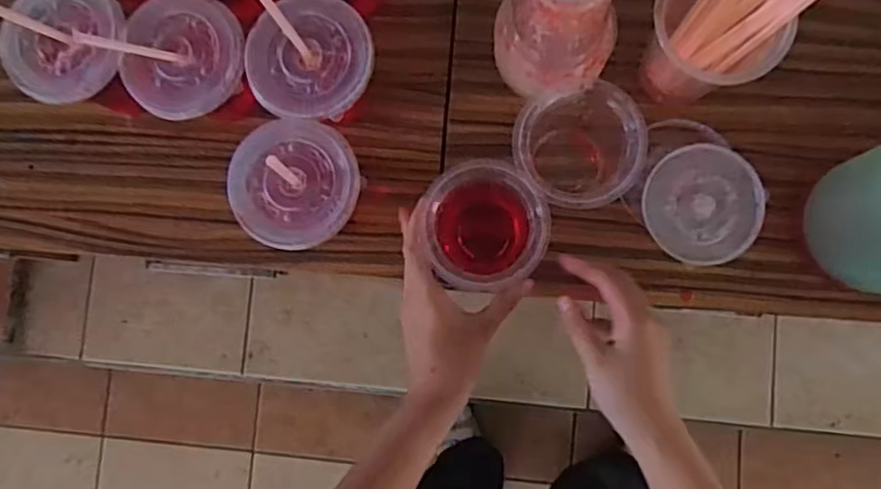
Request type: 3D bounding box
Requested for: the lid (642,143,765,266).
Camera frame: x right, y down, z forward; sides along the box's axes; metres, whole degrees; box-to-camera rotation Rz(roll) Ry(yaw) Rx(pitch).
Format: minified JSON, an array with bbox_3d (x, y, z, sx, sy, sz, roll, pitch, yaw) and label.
[{"bbox_3d":[0.206,-0.031,0.513,0.090,0.010,0.090,0,88,5],"label":"lid"}]

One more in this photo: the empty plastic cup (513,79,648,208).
[{"bbox_3d":[0.099,-0.065,0.493,0.085,0.108,0.081,0,85,4],"label":"empty plastic cup"}]

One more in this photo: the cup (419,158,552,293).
[{"bbox_3d":[0.033,-0.012,0.480,0.086,0.083,0.087,3,88,5],"label":"cup"}]

